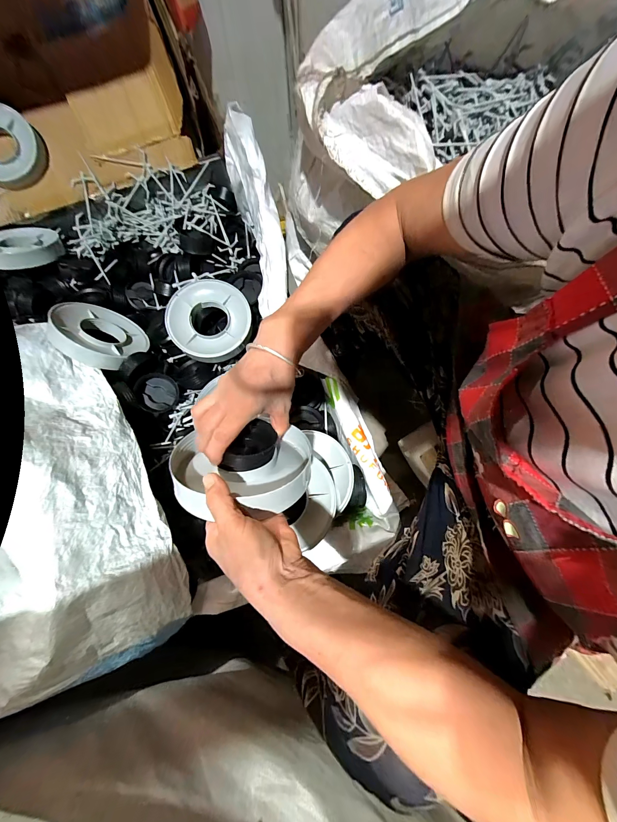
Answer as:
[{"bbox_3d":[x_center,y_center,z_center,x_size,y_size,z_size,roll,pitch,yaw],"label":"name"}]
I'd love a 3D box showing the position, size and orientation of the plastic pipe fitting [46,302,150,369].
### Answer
[{"bbox_3d":[-0.398,-0.148,0.562,0.145,0.161,0.030,40,117,-10],"label":"plastic pipe fitting"}]

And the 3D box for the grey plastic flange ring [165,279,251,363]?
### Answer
[{"bbox_3d":[-0.188,-0.174,0.560,0.149,0.042,0.151,0,73,2],"label":"grey plastic flange ring"}]

